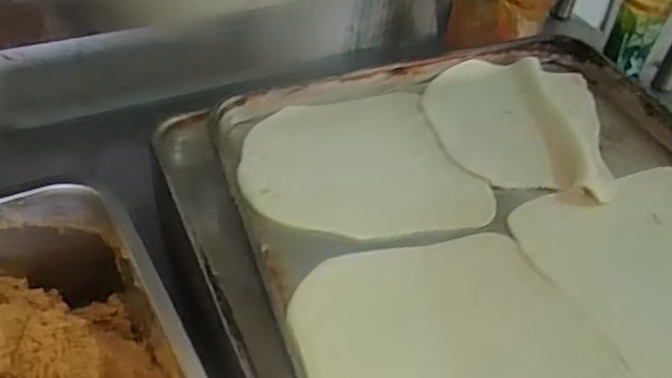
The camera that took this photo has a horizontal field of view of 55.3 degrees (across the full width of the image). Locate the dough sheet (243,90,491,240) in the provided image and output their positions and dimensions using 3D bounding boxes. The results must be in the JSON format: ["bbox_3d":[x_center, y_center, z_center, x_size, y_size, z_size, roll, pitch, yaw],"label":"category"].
[{"bbox_3d":[0.018,-0.022,0.553,0.189,0.020,0.170,-6,44,-13],"label":"dough sheet"}]

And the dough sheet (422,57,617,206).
[{"bbox_3d":[0.164,-0.062,0.592,0.156,0.018,0.185,8,43,1],"label":"dough sheet"}]

